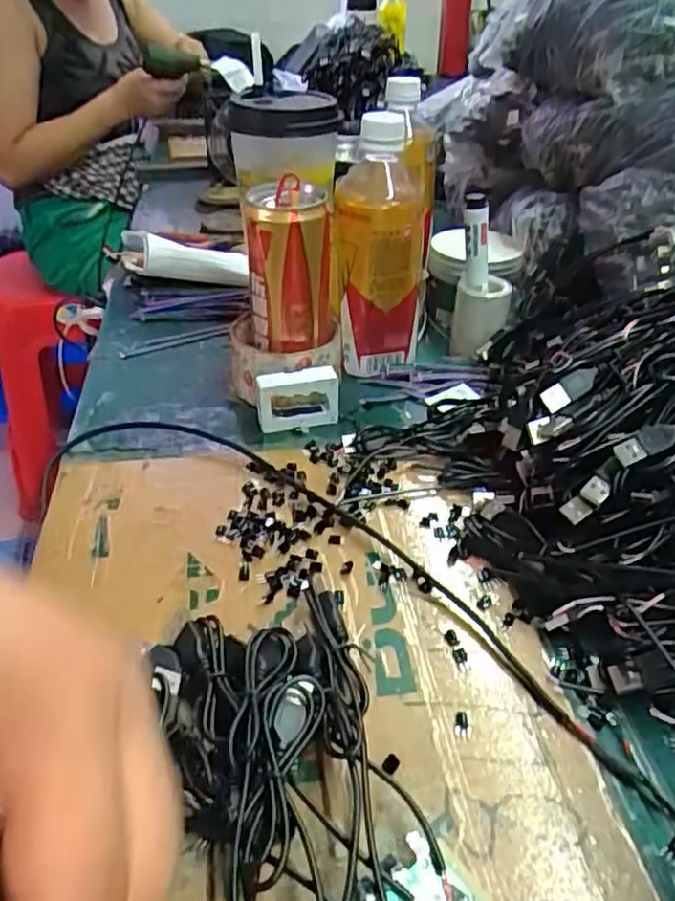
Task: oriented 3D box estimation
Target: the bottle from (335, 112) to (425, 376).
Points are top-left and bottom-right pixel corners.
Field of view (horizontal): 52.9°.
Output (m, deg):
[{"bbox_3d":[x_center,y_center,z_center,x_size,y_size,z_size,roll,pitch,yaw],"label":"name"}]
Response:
[{"bbox_3d":[0.031,-0.149,0.512,0.066,0.178,0.069,0,37,0],"label":"bottle"}]

